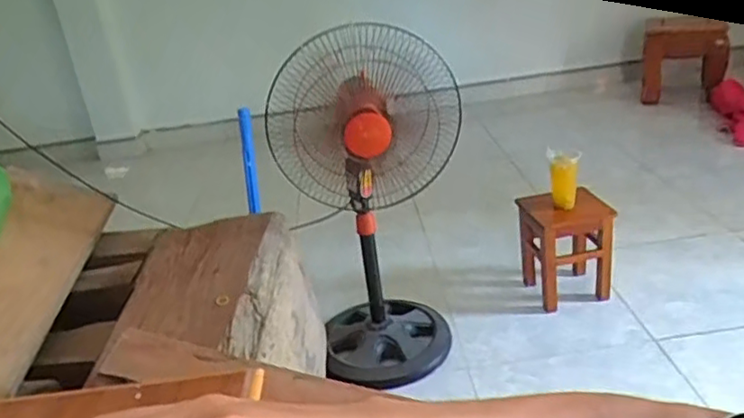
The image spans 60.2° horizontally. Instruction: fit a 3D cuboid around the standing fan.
[{"bbox_3d":[0.014,0.003,1.607,0.423,0.892,0.327,-5,24,6],"label":"standing fan"}]

